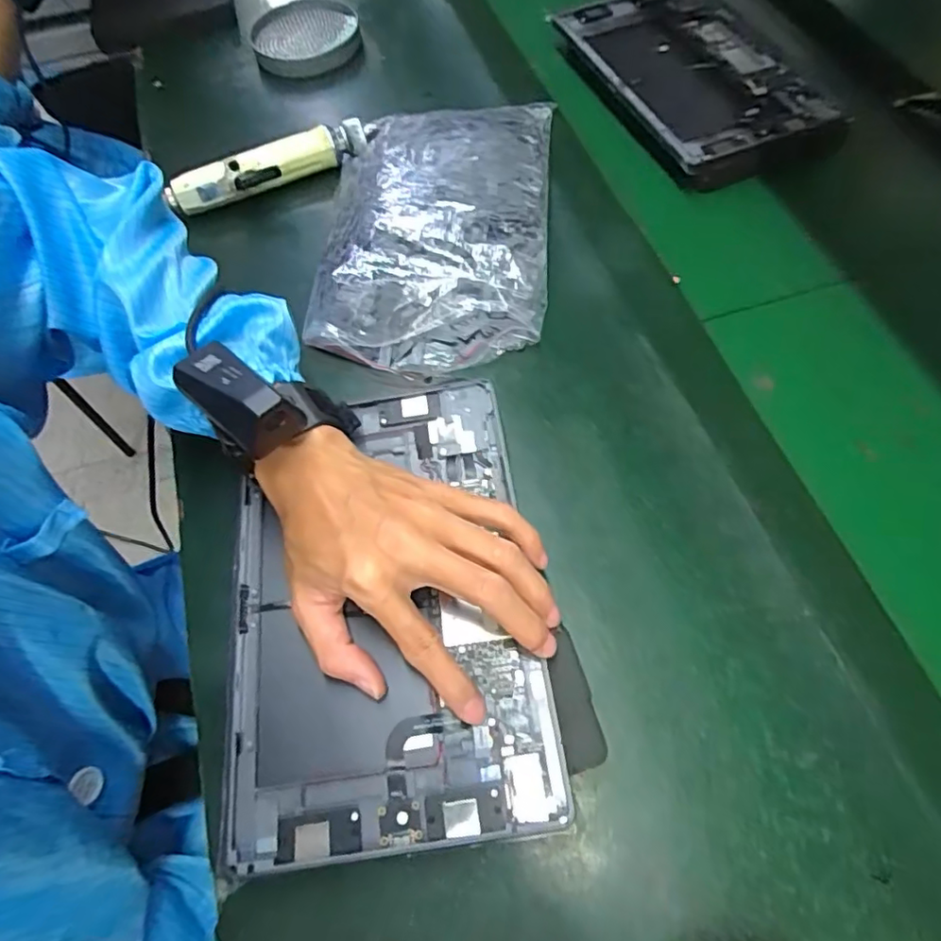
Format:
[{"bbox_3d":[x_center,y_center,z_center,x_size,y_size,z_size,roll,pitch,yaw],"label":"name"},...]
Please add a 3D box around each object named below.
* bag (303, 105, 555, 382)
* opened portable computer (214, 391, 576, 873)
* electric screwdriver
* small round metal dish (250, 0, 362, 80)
[{"bbox_3d":[-0.028,-0.200,0.463,0.180,0.034,0.276,4,64,3],"label":"bag"},{"bbox_3d":[-0.051,0.072,0.331,0.167,0.025,0.251,-7,64,-2],"label":"opened portable computer"},{"bbox_3d":[-0.166,-0.257,0.490,0.180,0.033,0.027,-23,65,-10],"label":"electric screwdriver"},{"bbox_3d":[-0.170,-0.447,0.596,0.105,0.024,0.108,-1,64,1],"label":"small round metal dish"}]

